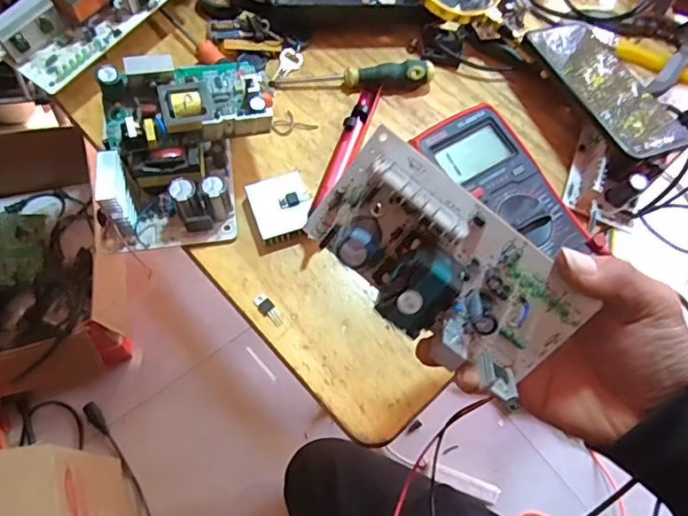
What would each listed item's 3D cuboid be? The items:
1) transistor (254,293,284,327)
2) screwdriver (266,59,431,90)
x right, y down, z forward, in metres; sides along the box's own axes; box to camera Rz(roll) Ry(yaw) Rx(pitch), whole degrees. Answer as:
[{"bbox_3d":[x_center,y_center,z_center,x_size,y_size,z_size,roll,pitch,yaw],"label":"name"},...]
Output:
[{"bbox_3d":[-0.060,0.041,0.419,0.012,0.004,0.030,-32,71,-16],"label":"transistor"},{"bbox_3d":[0.009,-0.175,0.506,0.152,0.028,0.021,-3,65,-4],"label":"screwdriver"}]

